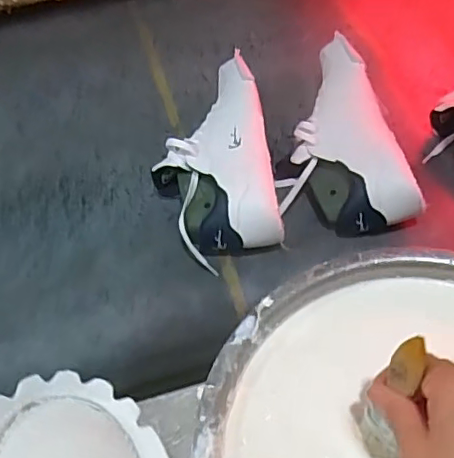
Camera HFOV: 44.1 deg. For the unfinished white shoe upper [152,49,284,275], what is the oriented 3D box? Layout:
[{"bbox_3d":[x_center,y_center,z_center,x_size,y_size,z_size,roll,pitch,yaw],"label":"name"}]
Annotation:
[{"bbox_3d":[-0.021,-0.087,0.678,0.133,0.098,0.269,-7,53,-2],"label":"unfinished white shoe upper"}]

